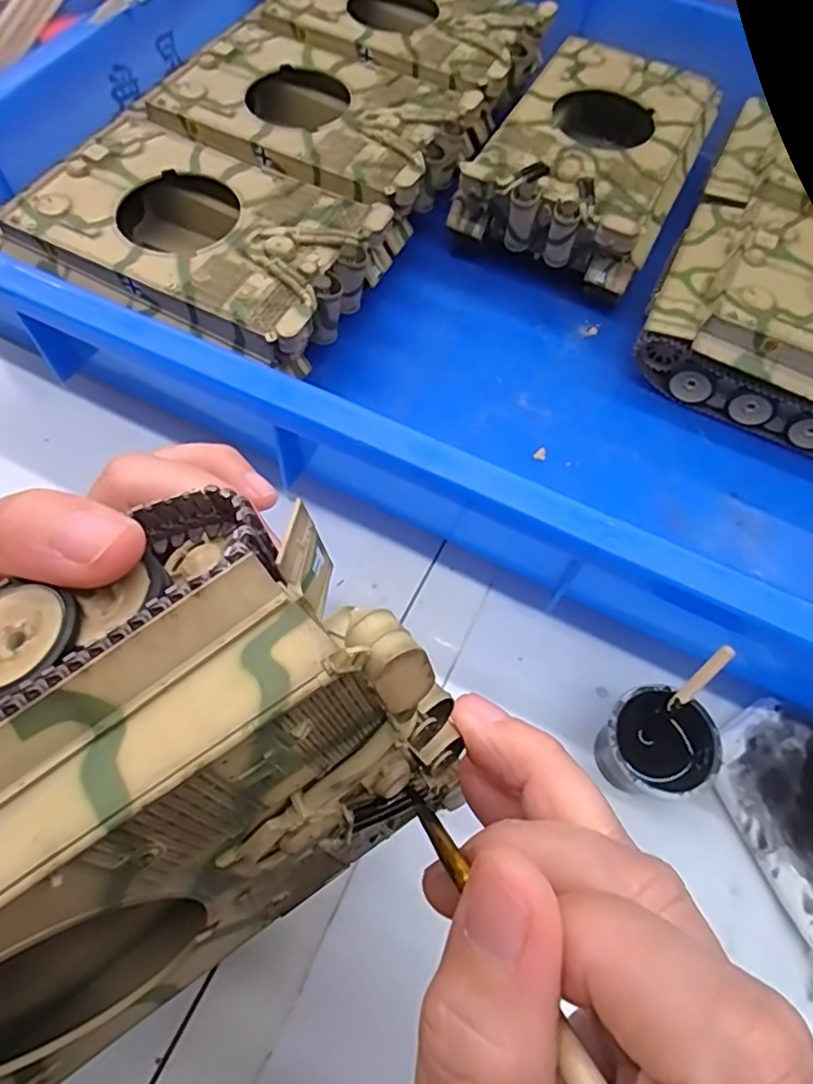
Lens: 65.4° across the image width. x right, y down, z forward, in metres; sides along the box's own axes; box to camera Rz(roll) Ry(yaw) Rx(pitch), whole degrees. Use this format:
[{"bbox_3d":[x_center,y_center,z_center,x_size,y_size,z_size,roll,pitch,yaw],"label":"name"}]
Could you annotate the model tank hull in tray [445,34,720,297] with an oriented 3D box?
[{"bbox_3d":[0.100,-0.204,0.354,0.103,0.056,0.151,28,66,10],"label":"model tank hull in tray"}]

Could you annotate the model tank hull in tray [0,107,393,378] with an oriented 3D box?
[{"bbox_3d":[-0.098,-0.143,0.301,0.169,0.040,0.113,26,65,9],"label":"model tank hull in tray"}]

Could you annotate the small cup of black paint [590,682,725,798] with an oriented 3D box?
[{"bbox_3d":[0.085,0.073,0.229,0.040,0.032,0.036,8,64,1],"label":"small cup of black paint"}]

